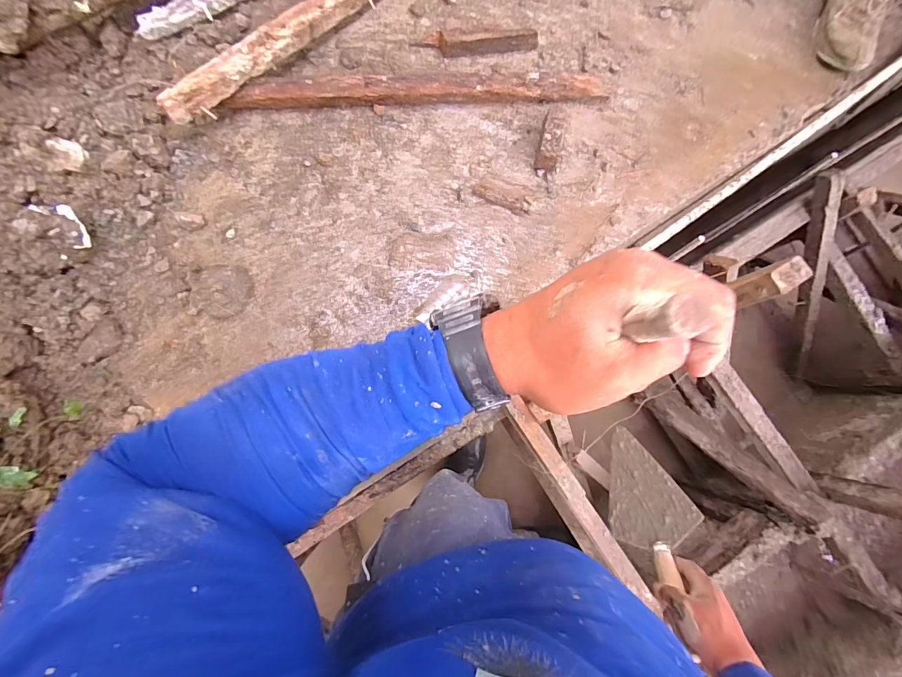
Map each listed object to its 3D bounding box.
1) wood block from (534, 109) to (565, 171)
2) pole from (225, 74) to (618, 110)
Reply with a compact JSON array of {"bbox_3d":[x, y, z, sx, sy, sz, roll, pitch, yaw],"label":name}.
[{"bbox_3d":[0.218,-0.429,0.861,0.049,0.052,0.128,13,85,0],"label":"wood block"},{"bbox_3d":[-0.064,-0.543,0.867,0.834,0.054,0.059,-3,85,-1],"label":"pole"}]

